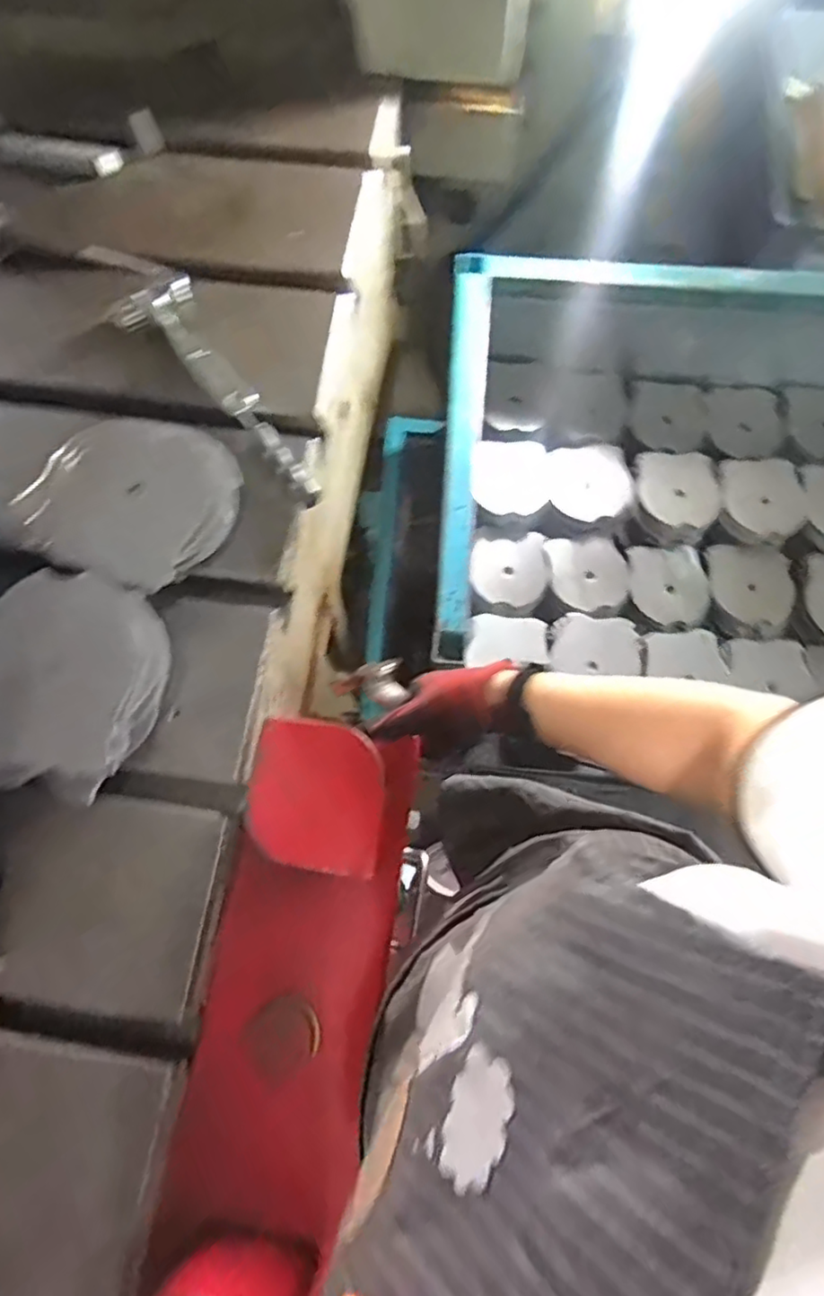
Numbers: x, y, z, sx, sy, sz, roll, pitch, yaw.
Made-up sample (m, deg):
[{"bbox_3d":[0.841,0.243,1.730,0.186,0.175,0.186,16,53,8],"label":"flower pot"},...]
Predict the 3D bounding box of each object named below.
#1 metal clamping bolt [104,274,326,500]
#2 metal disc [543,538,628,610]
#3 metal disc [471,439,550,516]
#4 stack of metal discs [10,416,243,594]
[{"bbox_3d":[-0.217,-0.273,0.679,0.094,0.038,0.338,-30,75,-8],"label":"metal clamping bolt"},{"bbox_3d":[0.296,-0.126,1.070,0.124,0.024,0.117,0,73,1],"label":"metal disc"},{"bbox_3d":[0.170,-0.299,1.118,0.127,0.014,0.124,-2,104,1],"label":"metal disc"},{"bbox_3d":[-0.258,-0.134,0.595,0.159,0.066,0.159,21,75,7],"label":"stack of metal discs"}]

